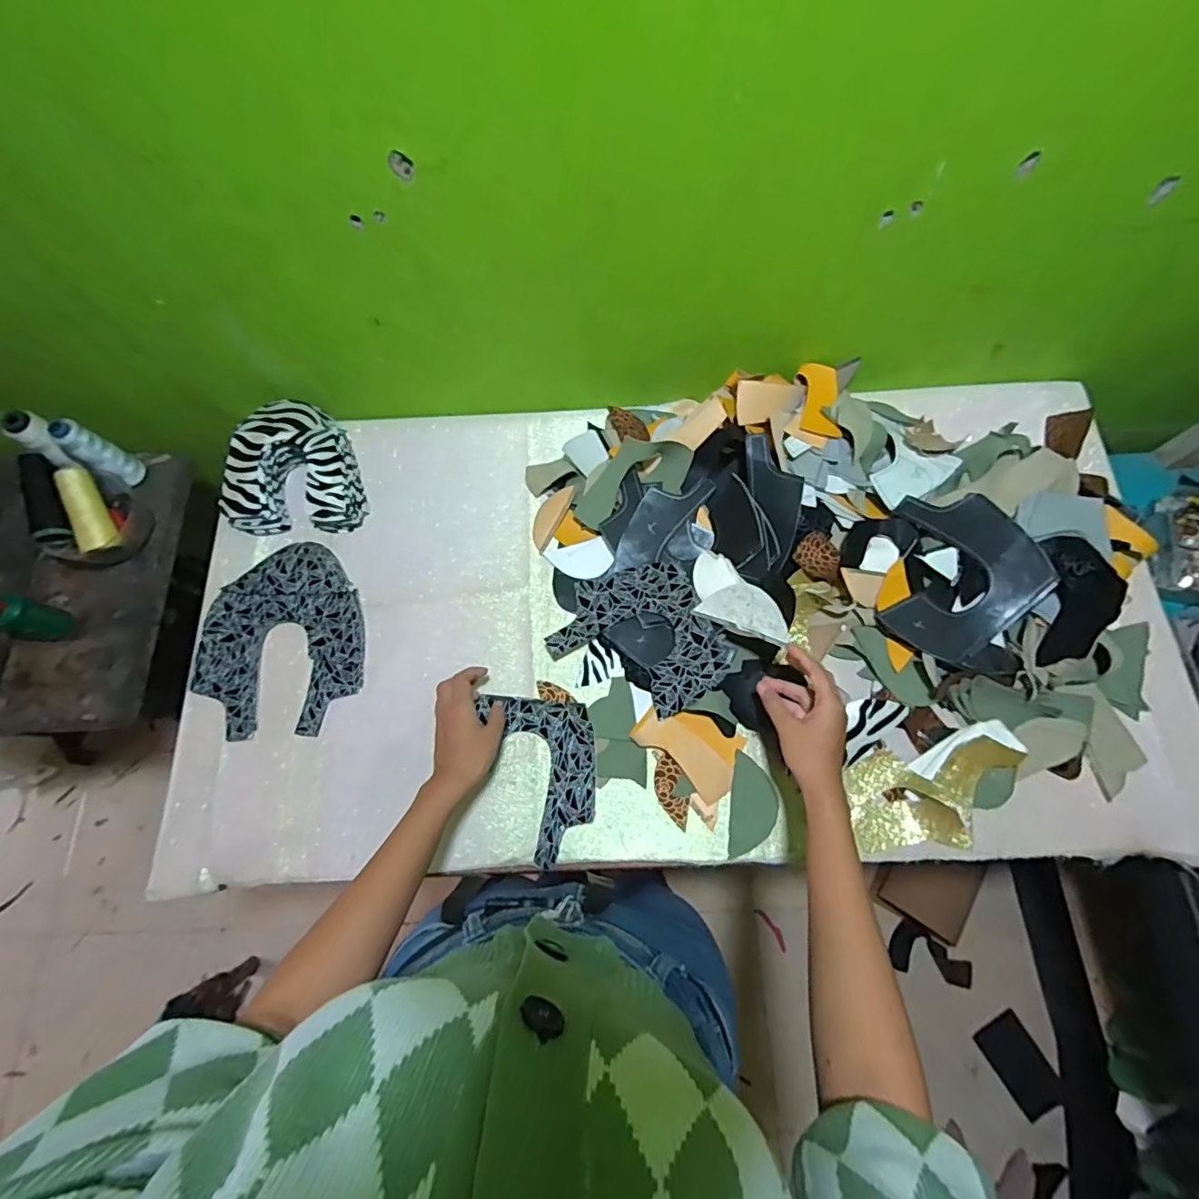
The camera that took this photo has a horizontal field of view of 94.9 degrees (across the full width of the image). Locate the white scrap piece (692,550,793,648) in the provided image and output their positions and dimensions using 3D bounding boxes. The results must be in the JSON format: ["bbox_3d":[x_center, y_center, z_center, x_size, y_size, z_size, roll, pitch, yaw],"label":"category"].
[{"bbox_3d":[0.158,-0.002,0.627,0.130,0.014,0.074,26,92,32],"label":"white scrap piece"}]

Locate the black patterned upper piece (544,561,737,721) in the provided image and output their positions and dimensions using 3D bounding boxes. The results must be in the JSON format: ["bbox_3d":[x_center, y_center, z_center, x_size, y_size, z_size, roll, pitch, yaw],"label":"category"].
[{"bbox_3d":[0.061,0.040,0.664,0.196,0.051,0.157,30,75,11],"label":"black patterned upper piece"}]

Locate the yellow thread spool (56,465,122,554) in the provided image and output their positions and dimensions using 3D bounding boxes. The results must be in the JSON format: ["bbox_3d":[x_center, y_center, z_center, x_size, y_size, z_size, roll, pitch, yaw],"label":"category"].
[{"bbox_3d":[-0.661,-0.116,0.710,0.034,0.036,0.114,-20,93,-5],"label":"yellow thread spool"}]

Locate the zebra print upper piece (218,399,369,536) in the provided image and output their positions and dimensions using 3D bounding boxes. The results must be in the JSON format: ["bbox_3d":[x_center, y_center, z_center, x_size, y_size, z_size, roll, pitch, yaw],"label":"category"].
[{"bbox_3d":[-0.413,-0.178,0.742,0.168,0.072,0.164,-5,72,0],"label":"zebra print upper piece"}]

